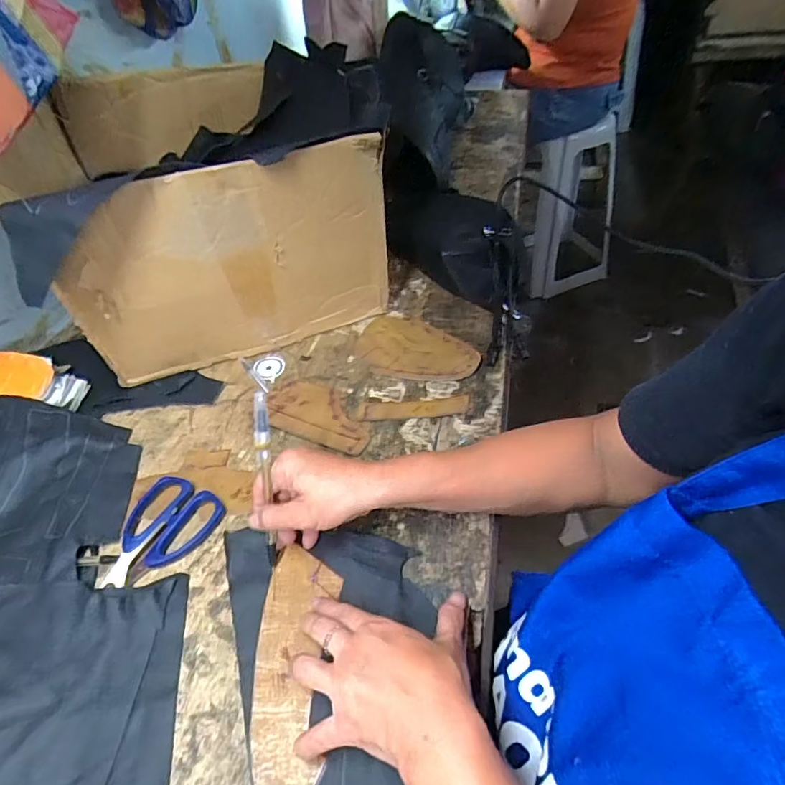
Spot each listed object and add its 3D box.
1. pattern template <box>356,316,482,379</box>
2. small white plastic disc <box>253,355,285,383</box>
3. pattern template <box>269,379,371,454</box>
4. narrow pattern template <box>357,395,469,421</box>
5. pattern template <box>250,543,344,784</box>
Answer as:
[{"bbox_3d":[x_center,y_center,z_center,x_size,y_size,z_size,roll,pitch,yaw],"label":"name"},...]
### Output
[{"bbox_3d":[0.031,-0.055,0.592,0.150,0.006,0.097,12,52,18],"label":"pattern template"},{"bbox_3d":[-0.154,-0.033,0.597,0.039,0.005,0.040,-4,46,4],"label":"small white plastic disc"},{"bbox_3d":[-0.077,0.021,0.532,0.124,0.005,0.077,17,50,16],"label":"pattern template"},{"bbox_3d":[0.023,0.016,0.528,0.120,0.005,0.027,-6,46,2],"label":"narrow pattern template"},{"bbox_3d":[-0.075,0.203,0.358,0.057,0.005,0.175,-3,47,7],"label":"pattern template"}]

